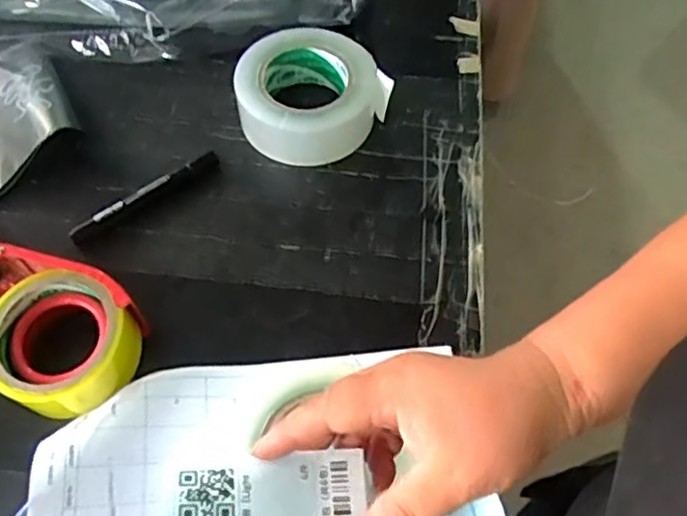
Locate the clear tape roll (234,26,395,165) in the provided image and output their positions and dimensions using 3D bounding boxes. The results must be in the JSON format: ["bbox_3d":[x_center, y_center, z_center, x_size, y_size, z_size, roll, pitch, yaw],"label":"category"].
[{"bbox_3d":[-0.035,-0.145,0.576,0.114,0.062,0.117,0,59,-1],"label":"clear tape roll"}]

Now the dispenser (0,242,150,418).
[{"bbox_3d":[-0.226,0.050,0.459,0.162,0.053,0.100,19,62,8],"label":"dispenser"}]

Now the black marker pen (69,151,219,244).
[{"bbox_3d":[-0.165,-0.051,0.534,0.134,0.016,0.018,-38,63,-21],"label":"black marker pen"}]

